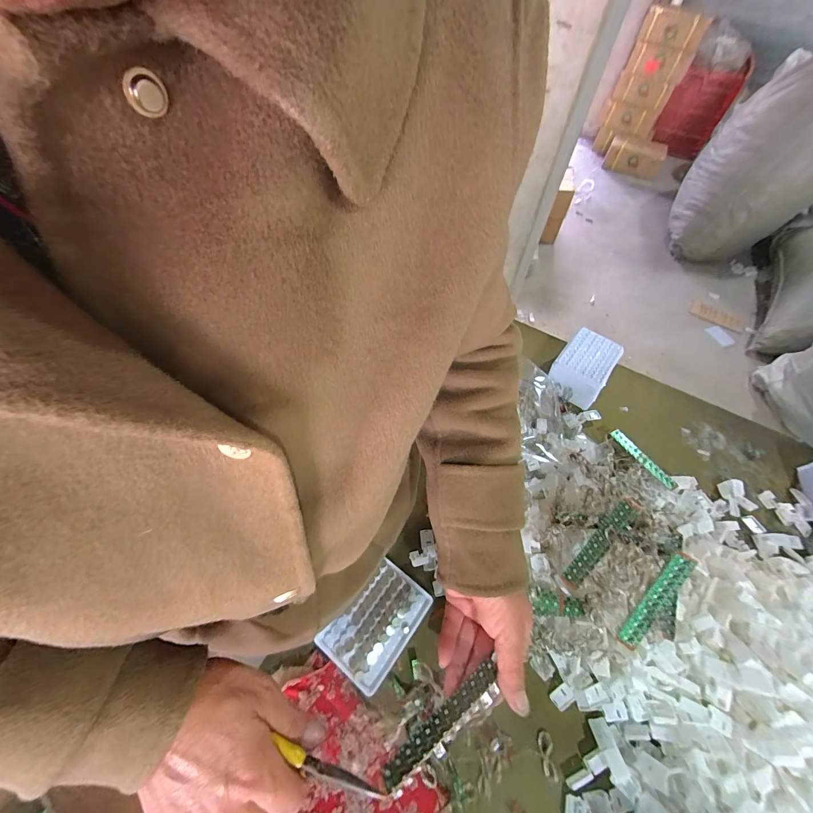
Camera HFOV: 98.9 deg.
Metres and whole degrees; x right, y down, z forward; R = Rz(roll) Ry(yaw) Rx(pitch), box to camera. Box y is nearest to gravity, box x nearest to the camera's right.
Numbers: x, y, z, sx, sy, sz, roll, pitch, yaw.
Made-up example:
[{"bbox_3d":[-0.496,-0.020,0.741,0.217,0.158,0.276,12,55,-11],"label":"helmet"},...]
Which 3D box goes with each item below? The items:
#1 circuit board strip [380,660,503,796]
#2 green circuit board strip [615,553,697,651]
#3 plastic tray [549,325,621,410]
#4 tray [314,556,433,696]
[{"bbox_3d":[0.031,0.259,0.282,0.114,0.017,0.020,-32,63,-19],"label":"circuit board strip"},{"bbox_3d":[0.274,0.217,0.385,0.022,0.011,0.124,28,102,15],"label":"green circuit board strip"},{"bbox_3d":[0.339,-0.077,0.669,0.098,0.071,0.127,34,62,19],"label":"plastic tray"},{"bbox_3d":[-0.037,0.278,0.449,0.089,0.011,0.131,37,62,20],"label":"tray"}]

